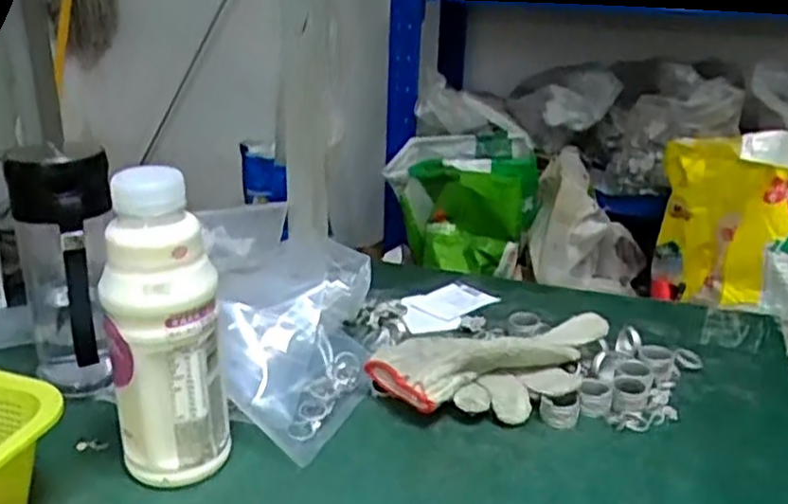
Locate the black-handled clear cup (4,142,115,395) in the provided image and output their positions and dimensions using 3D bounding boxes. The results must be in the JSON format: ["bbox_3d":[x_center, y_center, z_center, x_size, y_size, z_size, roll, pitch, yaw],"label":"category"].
[{"bbox_3d":[-0.230,0.022,0.533,0.067,0.179,0.082,-7,23,-18],"label":"black-handled clear cup"}]

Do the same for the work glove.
[{"bbox_3d":[0.075,0.084,0.577,0.184,0.043,0.120,3,22,5],"label":"work glove"}]

